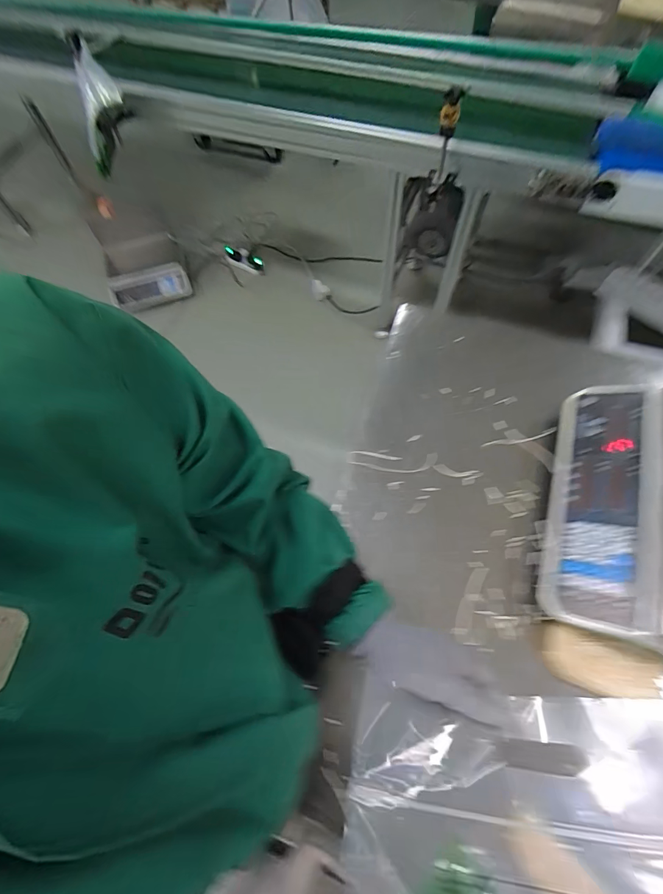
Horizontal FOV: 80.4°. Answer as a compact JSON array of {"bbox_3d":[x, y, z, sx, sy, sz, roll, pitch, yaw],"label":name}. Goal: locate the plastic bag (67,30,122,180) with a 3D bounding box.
[{"bbox_3d":[-0.643,-0.932,1.099,0.091,0.307,0.119,-18,60,-29],"label":"plastic bag"}]

